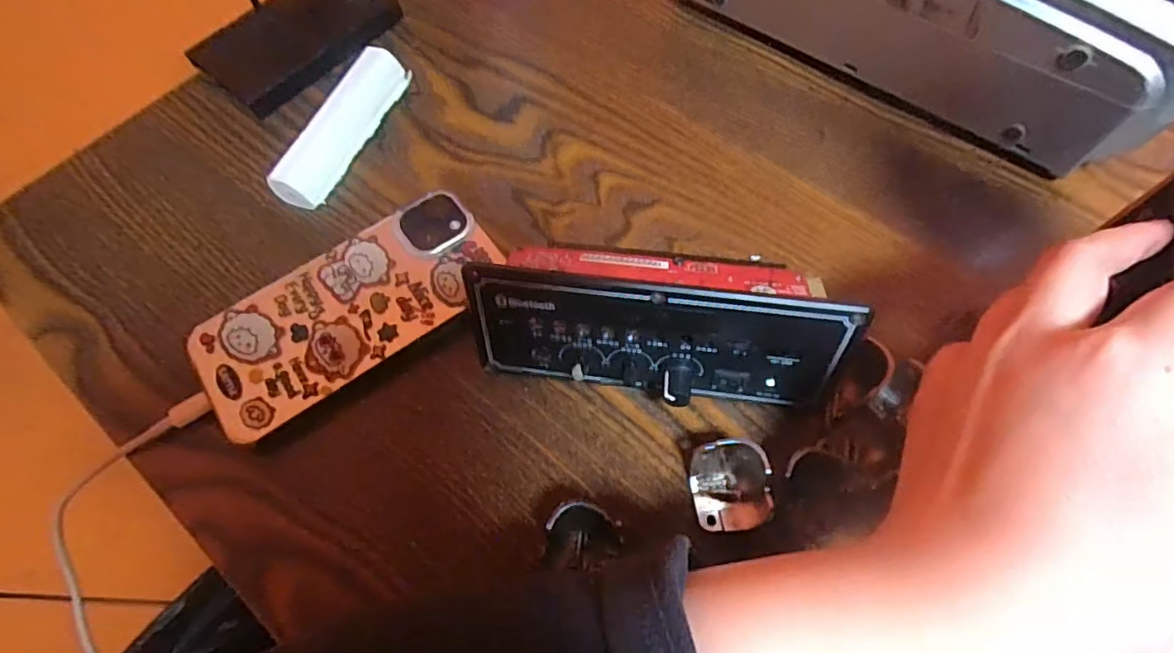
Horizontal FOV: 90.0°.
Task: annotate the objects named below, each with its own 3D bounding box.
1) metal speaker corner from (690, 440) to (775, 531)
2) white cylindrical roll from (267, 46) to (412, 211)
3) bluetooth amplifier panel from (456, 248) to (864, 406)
[{"bbox_3d":[0.059,0.065,0.240,0.031,0.016,0.036,-1,64,-1],"label":"metal speaker corner"},{"bbox_3d":[-0.130,-0.109,0.318,0.023,0.023,0.103,19,66,8],"label":"white cylindrical roll"},{"bbox_3d":[0.029,-0.004,0.247,0.149,0.059,0.062,7,64,3],"label":"bluetooth amplifier panel"}]

